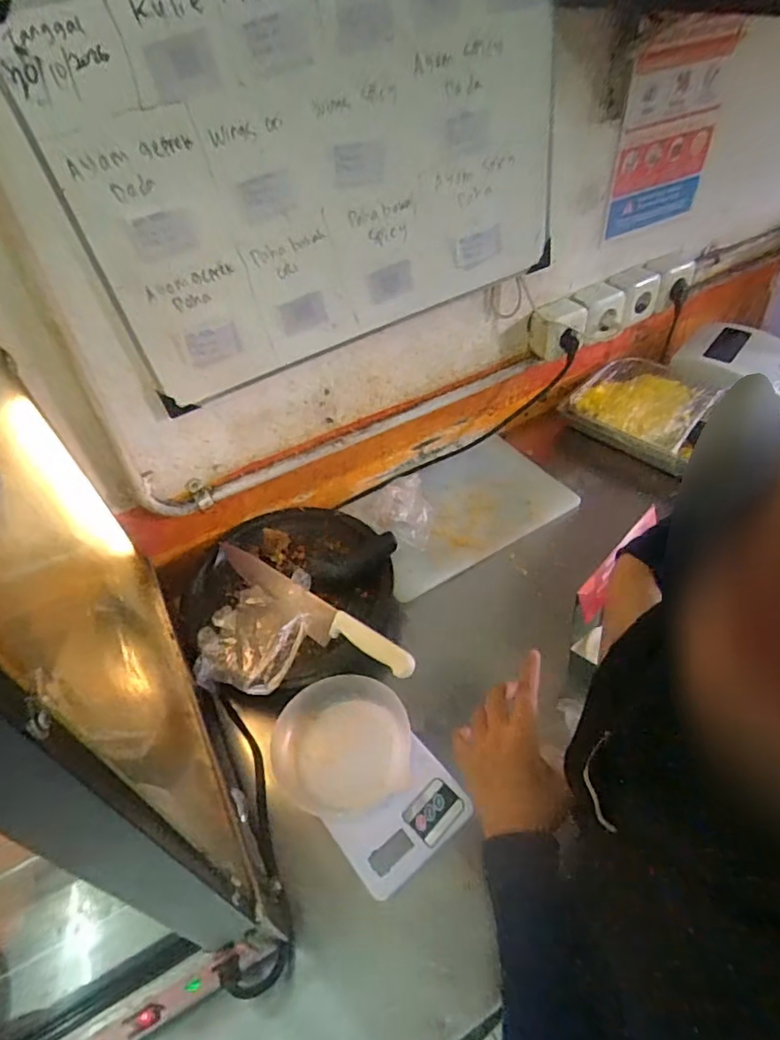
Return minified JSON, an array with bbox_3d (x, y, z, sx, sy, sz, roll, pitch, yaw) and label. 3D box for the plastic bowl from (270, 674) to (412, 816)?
[{"bbox_3d":[-0.054,0.256,0.661,0.156,0.042,0.145,-4,45,4],"label":"plastic bowl"}]

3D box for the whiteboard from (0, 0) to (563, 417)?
[{"bbox_3d":[-0.052,-0.394,0.666,0.589,0.396,0.022,-26,50,-13],"label":"whiteboard"}]

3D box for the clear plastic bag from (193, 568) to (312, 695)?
[{"bbox_3d":[-0.175,0.133,0.743,0.134,0.047,0.176,13,49,19],"label":"clear plastic bag"}]

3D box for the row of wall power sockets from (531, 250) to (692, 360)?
[{"bbox_3d":[0.397,-0.376,1.005,0.347,0.078,0.067,-28,49,-19],"label":"row of wall power sockets"}]

